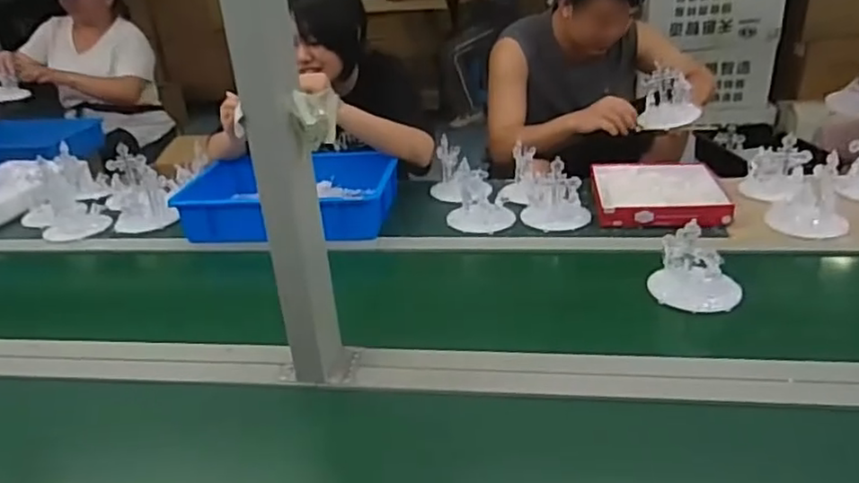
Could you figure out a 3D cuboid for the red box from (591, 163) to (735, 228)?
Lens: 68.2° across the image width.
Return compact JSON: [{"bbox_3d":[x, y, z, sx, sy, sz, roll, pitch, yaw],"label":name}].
[{"bbox_3d":[0.450,-0.105,1.265,0.241,0.035,0.258,1,28,10],"label":"red box"}]

